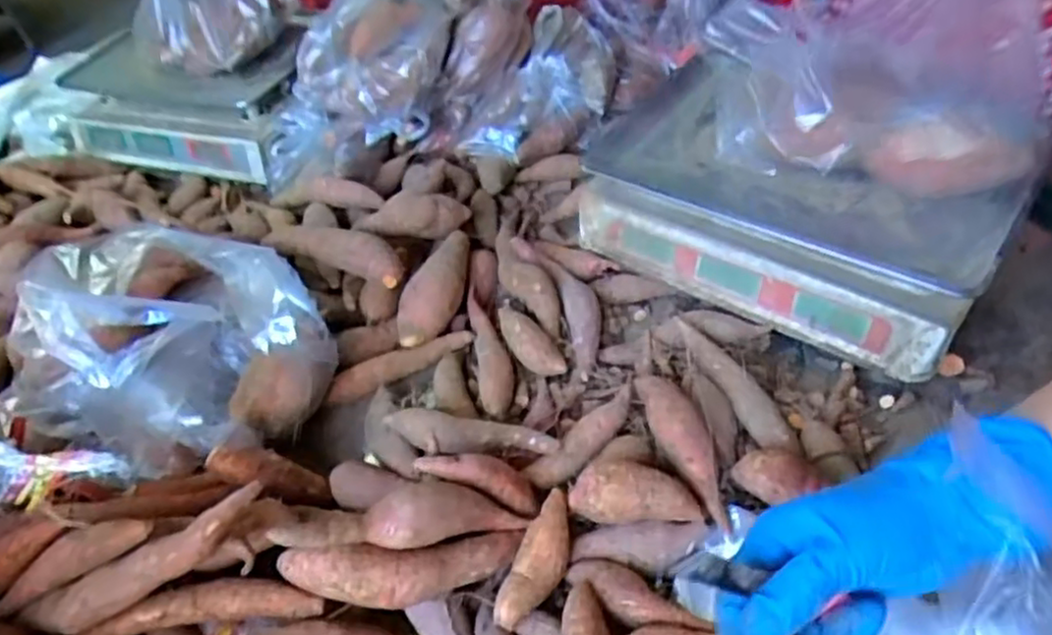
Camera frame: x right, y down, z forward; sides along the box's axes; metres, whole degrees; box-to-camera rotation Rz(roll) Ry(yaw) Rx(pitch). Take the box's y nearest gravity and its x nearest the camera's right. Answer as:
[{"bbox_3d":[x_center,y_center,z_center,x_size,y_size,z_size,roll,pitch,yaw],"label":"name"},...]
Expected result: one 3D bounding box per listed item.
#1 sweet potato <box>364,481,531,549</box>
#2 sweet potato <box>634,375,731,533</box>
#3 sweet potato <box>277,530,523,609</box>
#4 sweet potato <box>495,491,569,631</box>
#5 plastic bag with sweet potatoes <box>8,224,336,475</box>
[{"bbox_3d":[-0.051,0.127,0.459,0.107,0.032,0.034,8,40,-30],"label":"sweet potato"},{"bbox_3d":[0.109,0.085,0.493,0.032,0.027,0.126,-15,46,-5],"label":"sweet potato"},{"bbox_3d":[-0.074,0.158,0.443,0.149,0.031,0.039,0,45,-18],"label":"sweet potato"},{"bbox_3d":[0.009,0.160,0.461,0.031,0.025,0.090,16,51,23],"label":"sweet potato"},{"bbox_3d":[-0.272,0.018,0.537,0.227,0.120,0.182,6,48,15],"label":"plastic bag with sweet potatoes"}]

